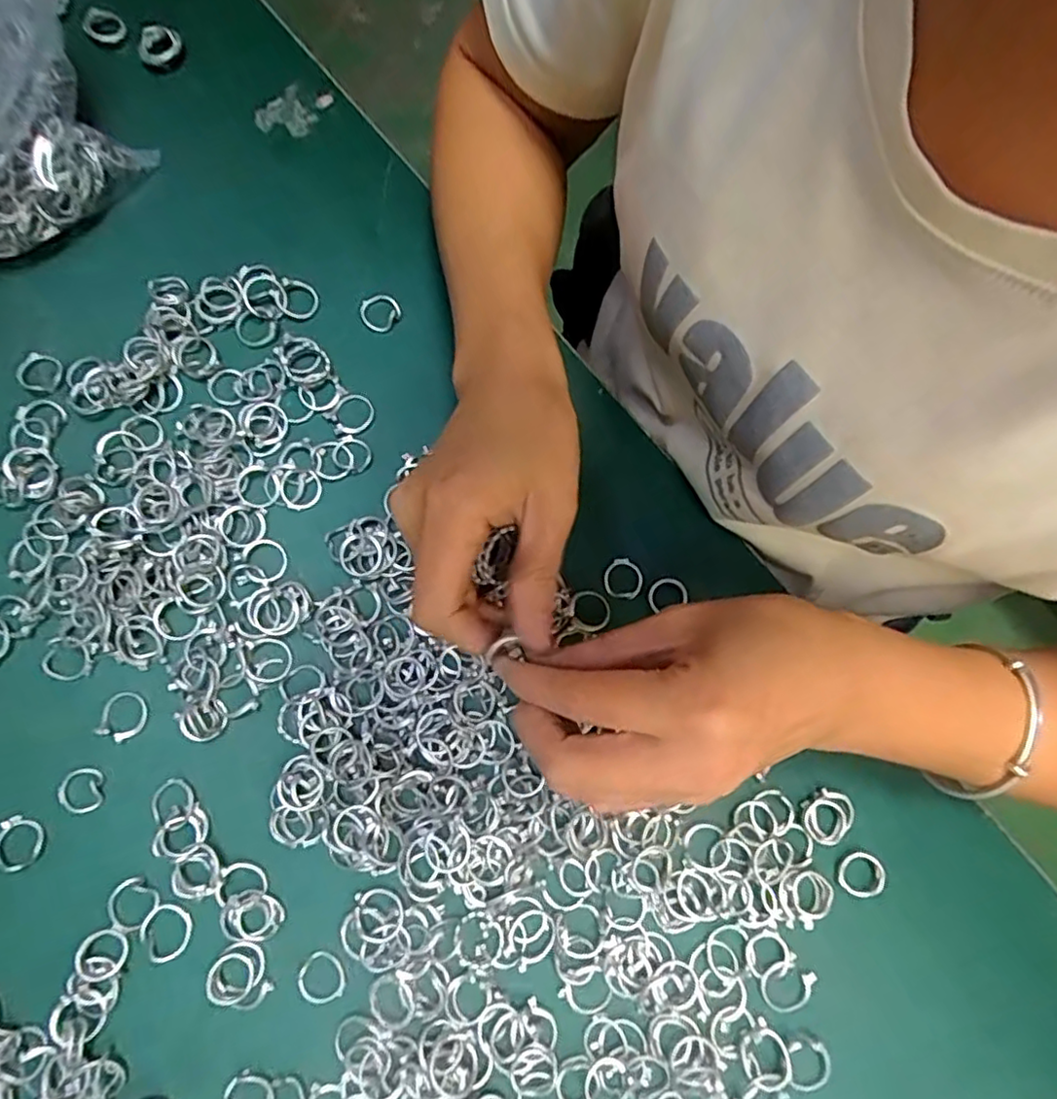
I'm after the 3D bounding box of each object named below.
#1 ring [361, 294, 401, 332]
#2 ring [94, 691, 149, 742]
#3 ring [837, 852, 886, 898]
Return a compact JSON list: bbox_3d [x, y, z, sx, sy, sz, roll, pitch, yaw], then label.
[{"bbox_3d":[-0.082,-0.131,0.351,0.021,0.004,0.021,0,79,-1],"label":"ring"},{"bbox_3d":[-0.197,0.081,0.308,0.023,0.004,0.023,0,79,-1],"label":"ring"},{"bbox_3d":[0.157,0.153,0.301,0.020,0.005,0.020,0,79,-1],"label":"ring"}]

